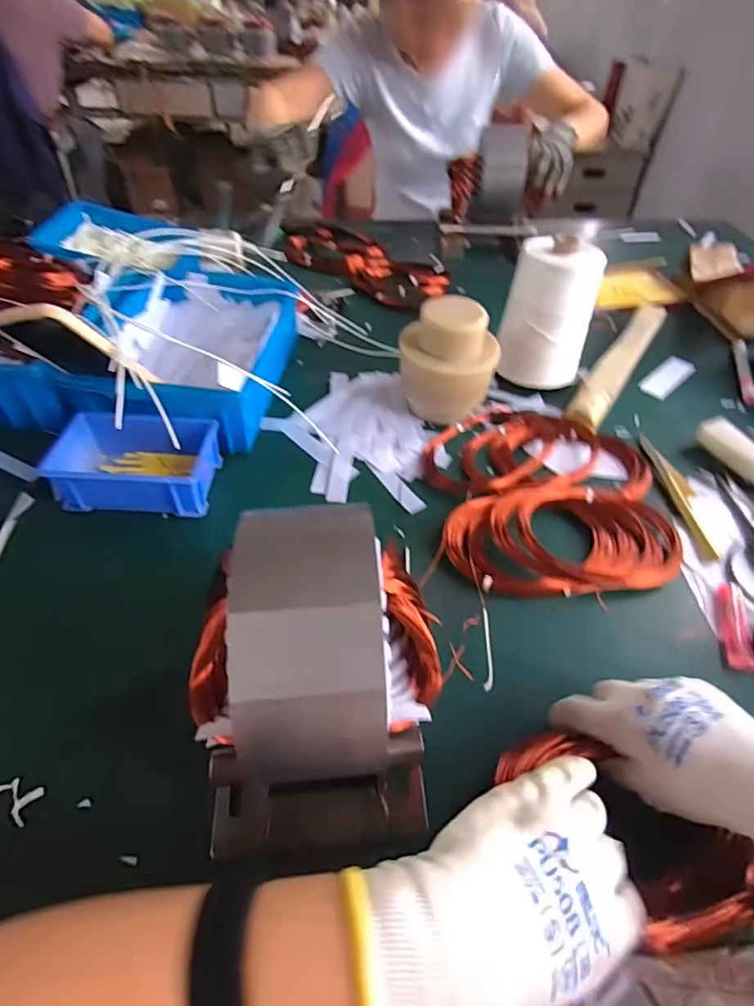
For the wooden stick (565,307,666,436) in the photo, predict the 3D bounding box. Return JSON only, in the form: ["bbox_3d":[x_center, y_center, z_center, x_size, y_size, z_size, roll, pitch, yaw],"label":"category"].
[{"bbox_3d":[0.334,-0.197,0.701,0.043,0.033,0.332,29,51,20],"label":"wooden stick"}]

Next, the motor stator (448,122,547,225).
[{"bbox_3d":[0.225,-0.598,0.941,0.164,0.147,0.141,19,50,14],"label":"motor stator"}]

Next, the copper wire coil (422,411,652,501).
[{"bbox_3d":[0.176,-0.059,0.586,0.244,0.034,0.150,-2,48,-7],"label":"copper wire coil"}]

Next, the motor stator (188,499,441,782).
[{"bbox_3d":[-0.019,0.075,0.291,0.116,0.122,0.150,5,48,2],"label":"motor stator"}]

